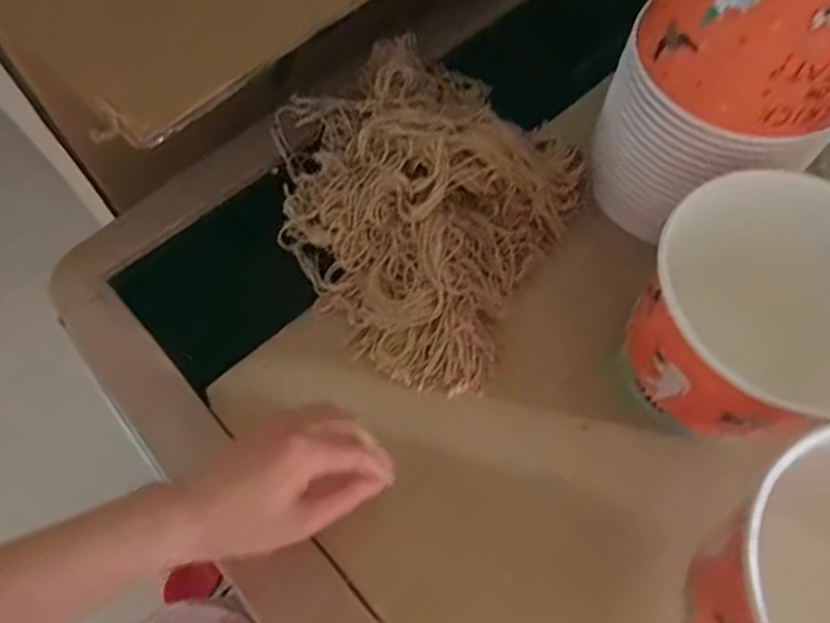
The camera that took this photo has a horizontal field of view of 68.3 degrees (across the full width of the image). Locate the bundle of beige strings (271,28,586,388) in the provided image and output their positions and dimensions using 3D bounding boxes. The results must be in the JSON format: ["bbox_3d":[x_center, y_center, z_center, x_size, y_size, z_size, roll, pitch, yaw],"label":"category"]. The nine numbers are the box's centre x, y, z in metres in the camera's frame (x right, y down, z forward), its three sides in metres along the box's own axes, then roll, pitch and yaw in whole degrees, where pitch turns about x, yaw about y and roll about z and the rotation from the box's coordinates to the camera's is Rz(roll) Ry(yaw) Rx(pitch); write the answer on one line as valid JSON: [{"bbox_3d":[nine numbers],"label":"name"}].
[{"bbox_3d":[0.002,-0.110,0.504,0.236,0.089,0.277,-34,70,-16],"label":"bundle of beige strings"}]

